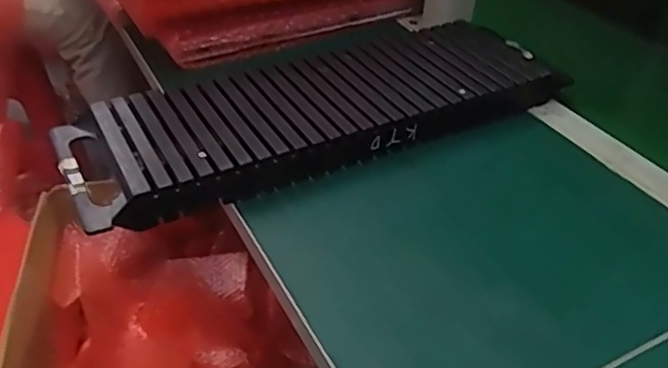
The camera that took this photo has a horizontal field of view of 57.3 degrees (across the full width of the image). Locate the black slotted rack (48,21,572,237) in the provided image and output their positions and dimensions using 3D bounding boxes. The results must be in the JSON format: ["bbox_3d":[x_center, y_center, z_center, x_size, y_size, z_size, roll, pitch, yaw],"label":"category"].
[{"bbox_3d":[0.000,-0.070,0.540,0.446,0.034,0.149,-19,43,-26],"label":"black slotted rack"}]

